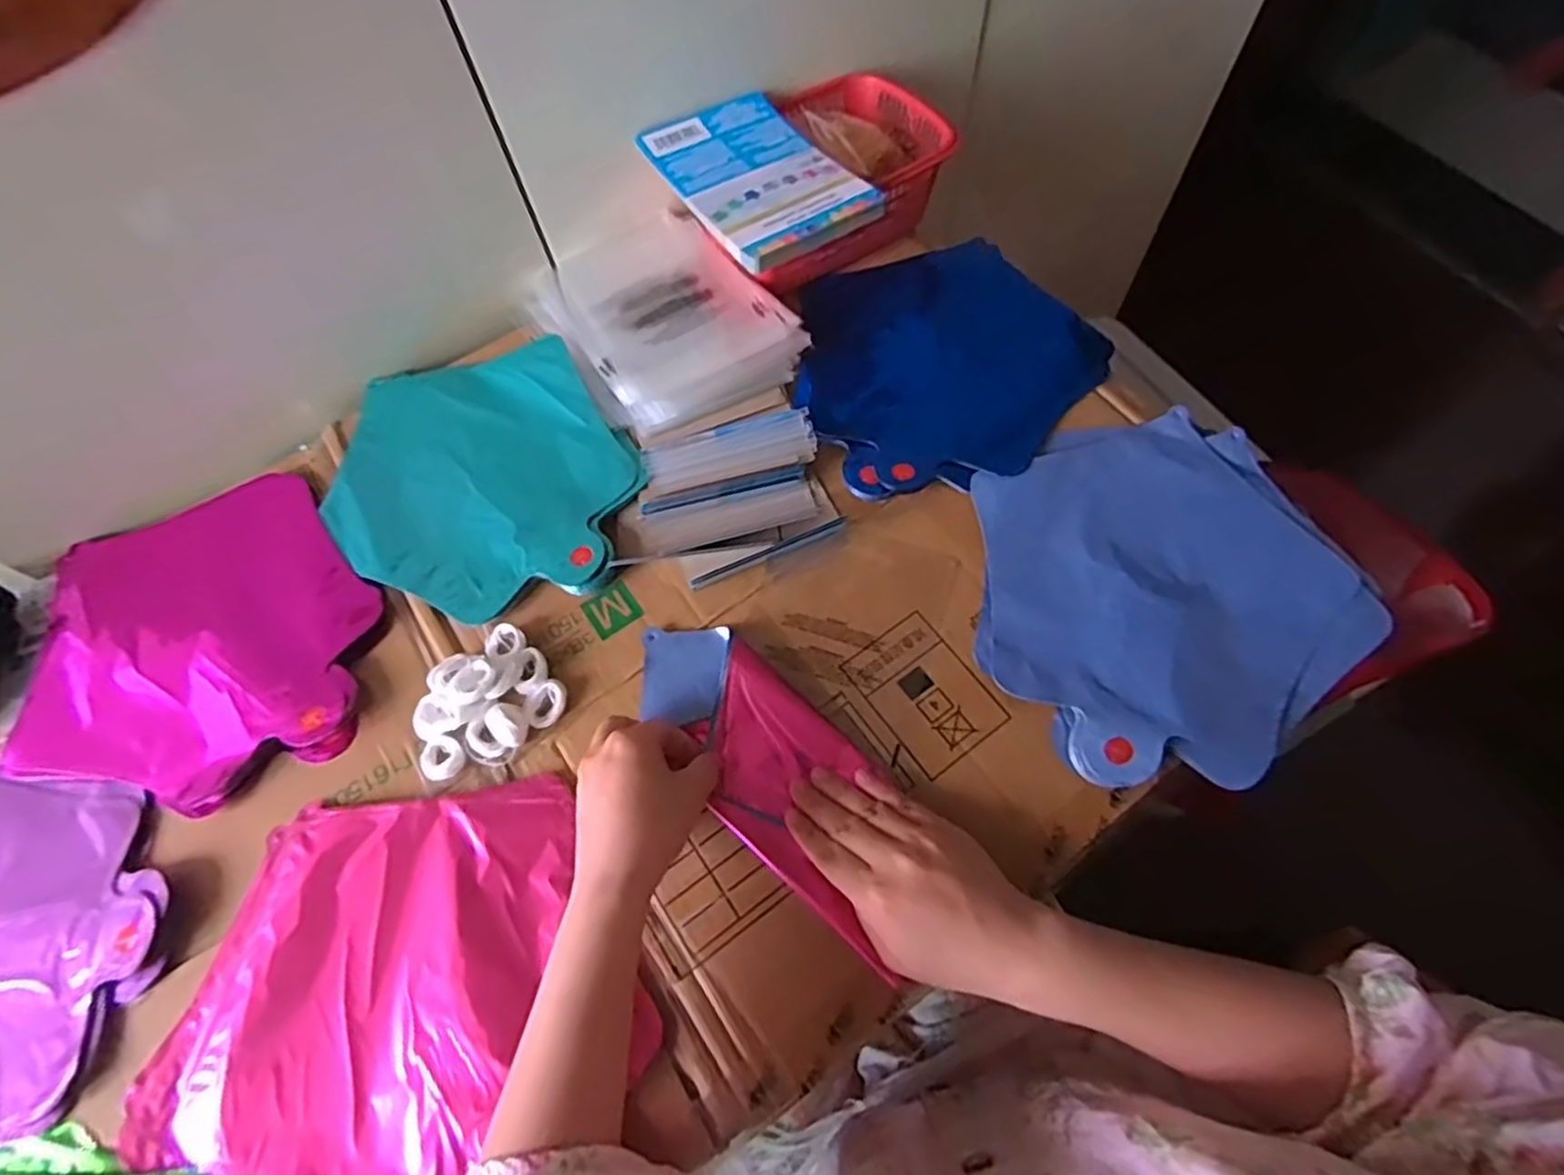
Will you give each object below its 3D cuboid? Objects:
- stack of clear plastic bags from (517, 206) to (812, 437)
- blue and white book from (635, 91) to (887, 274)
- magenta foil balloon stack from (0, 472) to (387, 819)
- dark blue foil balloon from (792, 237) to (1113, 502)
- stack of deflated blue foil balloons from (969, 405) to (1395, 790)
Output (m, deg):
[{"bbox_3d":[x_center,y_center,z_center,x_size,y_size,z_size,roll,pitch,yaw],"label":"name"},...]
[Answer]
[{"bbox_3d":[-0.101,-0.224,0.600,0.165,0.034,0.228,-32,69,-11],"label":"stack of clear plastic bags"},{"bbox_3d":[-0.020,-0.310,0.546,0.115,0.021,0.184,-30,68,-10],"label":"blue and white book"},{"bbox_3d":[-0.399,0.034,0.496,0.231,0.028,0.234,-25,67,-9],"label":"magenta foil balloon stack"},{"bbox_3d":[0.128,-0.171,0.557,0.223,0.024,0.208,-10,66,-2],"label":"dark blue foil balloon"},{"bbox_3d":[0.243,-0.003,0.477,0.243,0.014,0.230,-28,68,-10],"label":"stack of deflated blue foil balloons"}]

